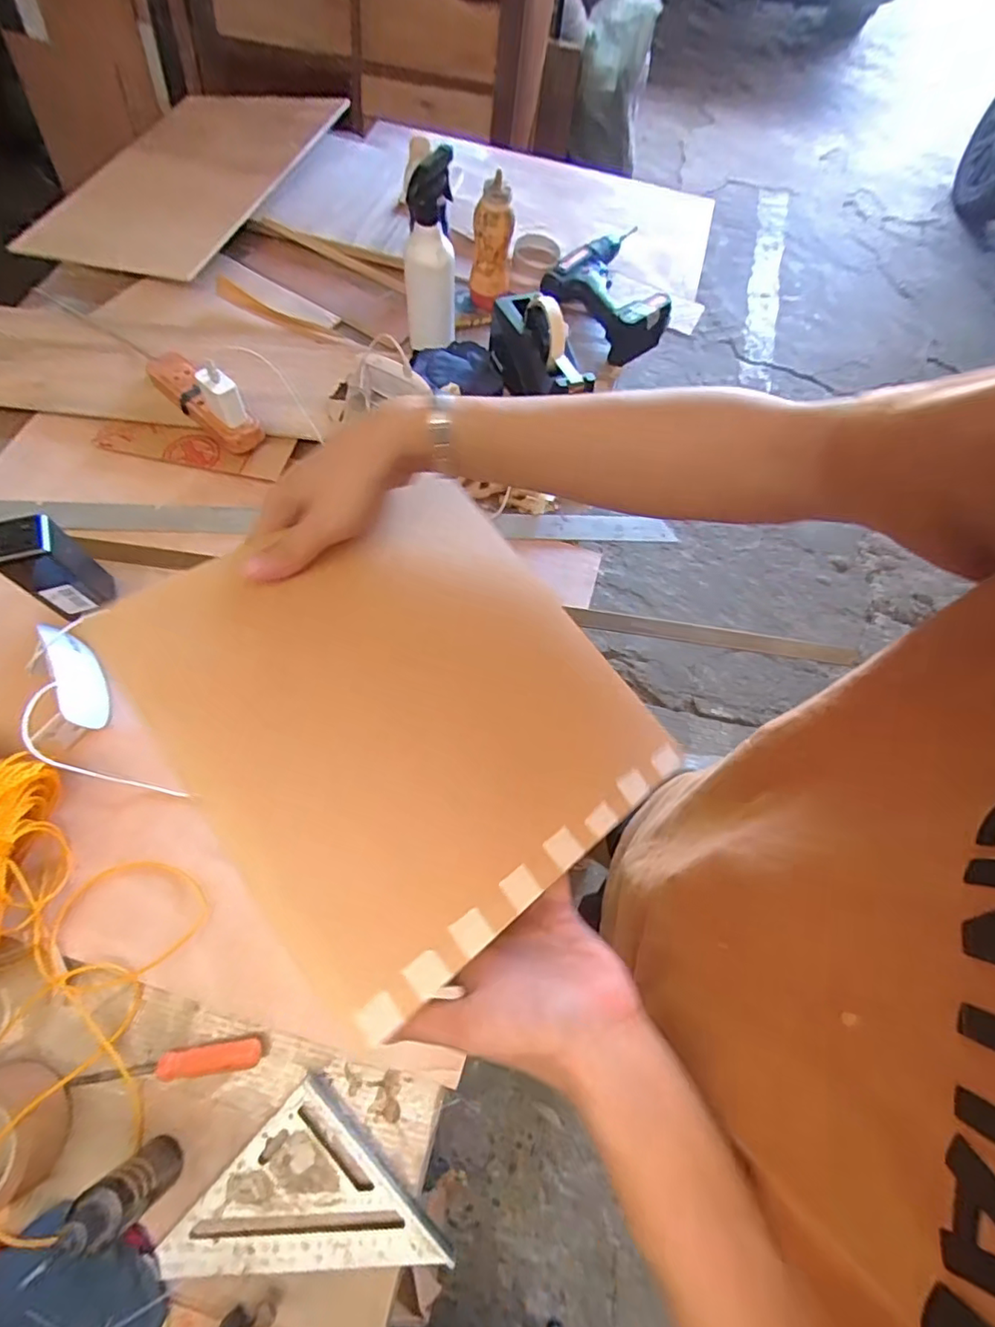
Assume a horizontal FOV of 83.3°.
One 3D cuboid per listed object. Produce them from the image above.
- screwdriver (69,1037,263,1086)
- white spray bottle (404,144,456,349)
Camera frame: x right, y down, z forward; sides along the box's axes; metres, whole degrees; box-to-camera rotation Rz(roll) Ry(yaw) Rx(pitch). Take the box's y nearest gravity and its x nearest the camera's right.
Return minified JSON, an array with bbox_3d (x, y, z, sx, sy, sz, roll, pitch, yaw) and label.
[{"bbox_3d":[-0.289,0.354,0.492,0.158,0.021,0.022,-6,69,-7],"label":"screwdriver"},{"bbox_3d":[-0.095,-0.560,0.768,0.069,0.205,0.089,-4,69,-6],"label":"white spray bottle"}]

